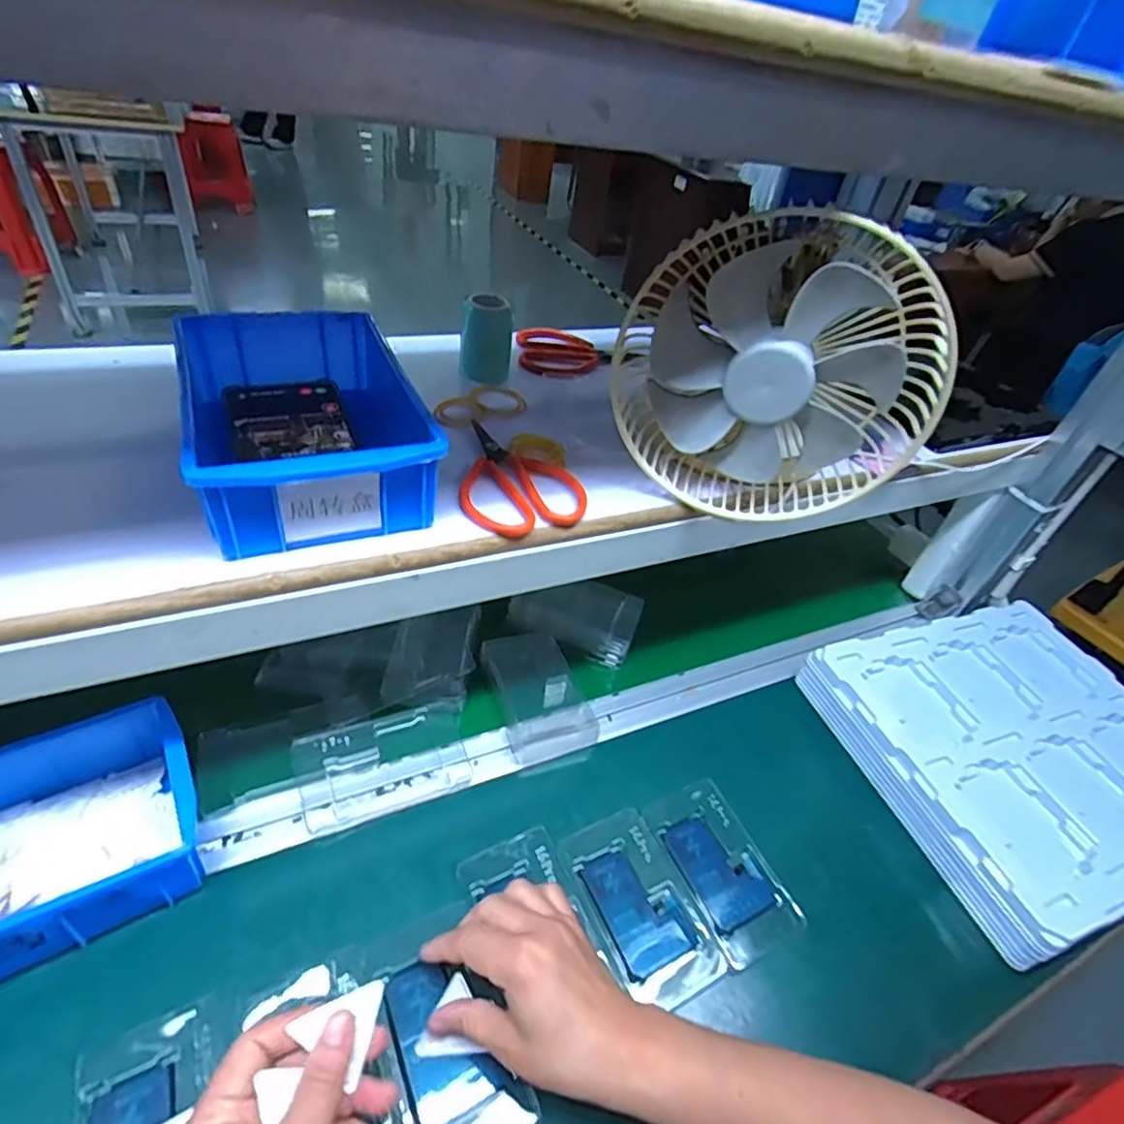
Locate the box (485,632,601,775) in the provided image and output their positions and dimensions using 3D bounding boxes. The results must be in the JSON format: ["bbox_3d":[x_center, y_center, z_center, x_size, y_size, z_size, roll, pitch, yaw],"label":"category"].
[{"bbox_3d":[-0.021,0.125,0.576,0.077,0.031,0.132,-8,44,-21],"label":"box"}]

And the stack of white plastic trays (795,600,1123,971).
[{"bbox_3d":[0.443,0.169,0.586,0.316,0.059,0.274,-10,39,-18],"label":"stack of white plastic trays"}]

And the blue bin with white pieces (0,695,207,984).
[{"bbox_3d":[-0.354,0.185,0.405,0.203,0.071,0.151,-19,49,-29],"label":"blue bin with white pieces"}]

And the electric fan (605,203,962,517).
[{"bbox_3d":[0.136,-0.121,0.406,0.199,0.188,0.058,18,41,8],"label":"electric fan"}]

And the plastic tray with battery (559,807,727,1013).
[{"bbox_3d":[0.057,0.253,0.456,0.074,0.004,0.127,-15,51,-26],"label":"plastic tray with battery"}]

